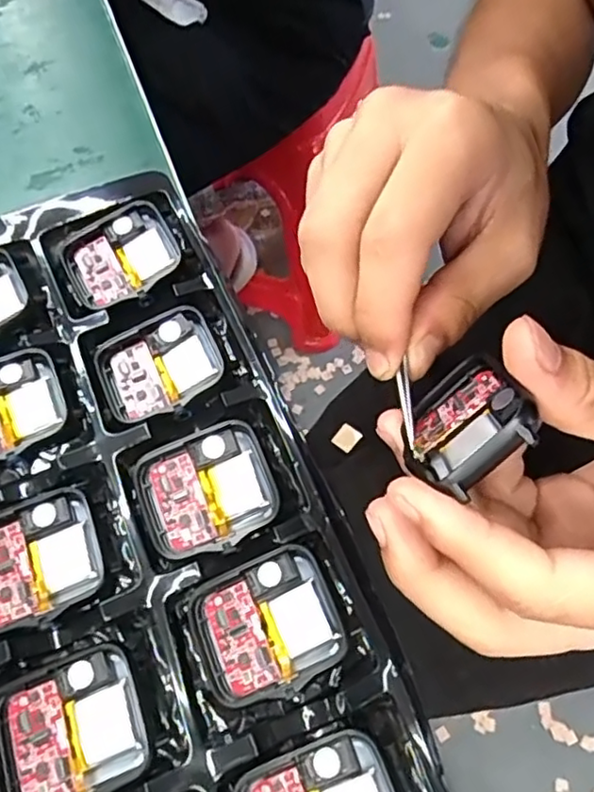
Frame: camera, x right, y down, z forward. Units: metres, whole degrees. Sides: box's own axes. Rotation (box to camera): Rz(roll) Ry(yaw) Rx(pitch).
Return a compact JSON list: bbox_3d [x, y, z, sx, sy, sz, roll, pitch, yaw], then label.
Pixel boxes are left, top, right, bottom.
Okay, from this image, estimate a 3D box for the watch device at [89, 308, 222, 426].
[{"bbox_3d":[-0.049,-0.011,0.224,0.042,0.009,0.037,-22,66,-10],"label":"watch device"}]

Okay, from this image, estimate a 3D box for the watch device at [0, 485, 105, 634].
[{"bbox_3d":[-0.083,0.052,0.196,0.042,0.011,0.037,-22,66,-9],"label":"watch device"}]

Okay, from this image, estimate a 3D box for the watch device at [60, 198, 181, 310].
[{"bbox_3d":[-0.067,-0.055,0.242,0.043,0.010,0.035,-28,67,-12],"label":"watch device"}]

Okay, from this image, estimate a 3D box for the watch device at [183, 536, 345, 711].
[{"bbox_3d":[-0.009,0.067,0.186,0.041,0.006,0.037,-21,66,-9],"label":"watch device"}]

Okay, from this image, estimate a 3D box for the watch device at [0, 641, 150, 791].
[{"bbox_3d":[-0.064,0.094,0.175,0.041,0.009,0.036,-24,66,-10],"label":"watch device"}]

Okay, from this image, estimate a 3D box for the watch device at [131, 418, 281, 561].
[{"bbox_3d":[-0.029,0.029,0.201,0.042,0.008,0.036,-23,66,-10],"label":"watch device"}]

